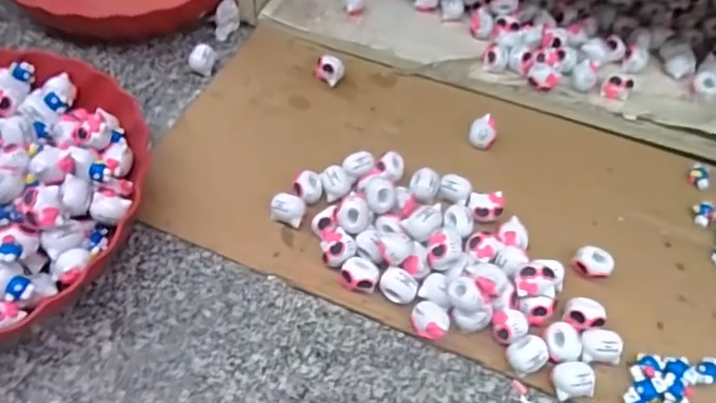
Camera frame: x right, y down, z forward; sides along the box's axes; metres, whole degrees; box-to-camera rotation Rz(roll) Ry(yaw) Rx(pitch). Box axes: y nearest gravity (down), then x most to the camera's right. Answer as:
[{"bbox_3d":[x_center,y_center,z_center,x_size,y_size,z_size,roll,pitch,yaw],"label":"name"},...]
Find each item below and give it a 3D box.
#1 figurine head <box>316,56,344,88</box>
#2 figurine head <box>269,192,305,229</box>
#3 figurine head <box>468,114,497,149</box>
[{"bbox_3d":[-0.025,-0.119,0.491,0.022,0.022,0.018,41,63,20],"label":"figurine head"},{"bbox_3d":[-0.052,0.007,0.404,0.024,0.021,0.020,20,58,9],"label":"figurine head"},{"bbox_3d":[0.106,-0.058,0.461,0.022,0.019,0.026,20,58,9],"label":"figurine head"}]

